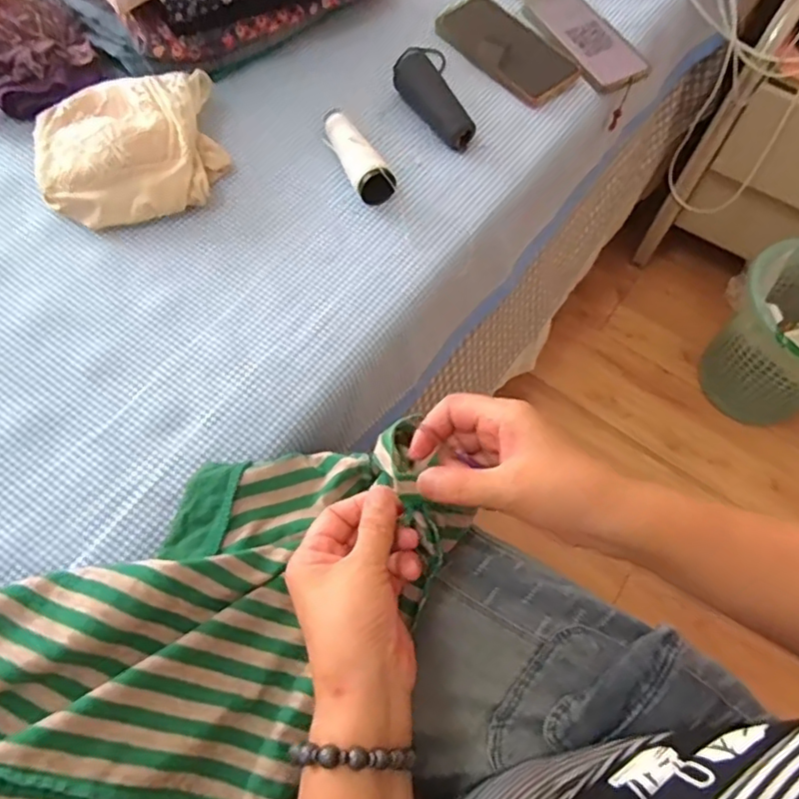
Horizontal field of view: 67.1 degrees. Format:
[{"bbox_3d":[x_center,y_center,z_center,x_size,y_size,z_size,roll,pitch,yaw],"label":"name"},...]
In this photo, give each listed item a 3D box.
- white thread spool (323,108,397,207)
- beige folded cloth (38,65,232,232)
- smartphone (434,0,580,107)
[{"bbox_3d":[-0.044,-0.232,0.573,0.032,0.038,0.114,-24,68,-15],"label":"white thread spool"},{"bbox_3d":[-0.239,-0.225,0.536,0.156,0.046,0.142,-16,66,-11],"label":"beige folded cloth"},{"bbox_3d":[0.120,-0.391,0.665,0.088,0.015,0.164,-38,72,-20],"label":"smartphone"}]

